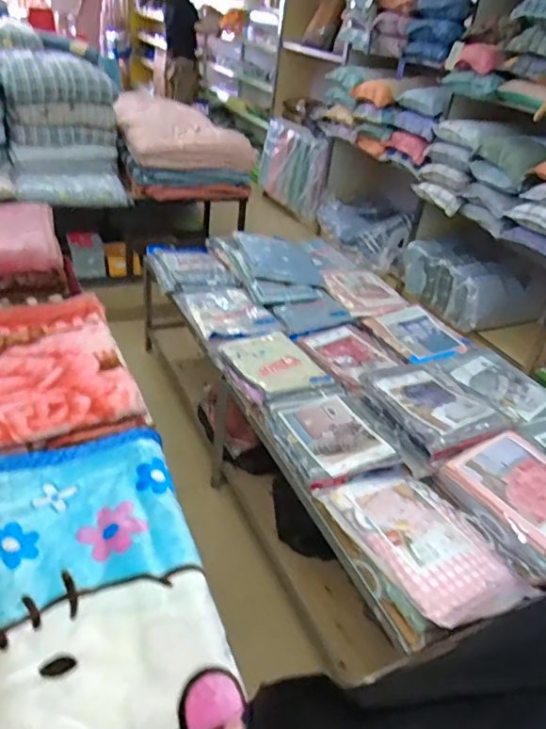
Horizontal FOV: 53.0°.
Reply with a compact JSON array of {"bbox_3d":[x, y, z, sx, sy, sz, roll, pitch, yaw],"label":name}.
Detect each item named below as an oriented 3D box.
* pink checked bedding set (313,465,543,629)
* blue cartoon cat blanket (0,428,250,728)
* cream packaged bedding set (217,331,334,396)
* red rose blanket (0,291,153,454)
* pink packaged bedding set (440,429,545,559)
[{"bbox_3d":[0.345,0.386,1.225,0.289,0.067,0.400,-17,39,-32],"label":"pink checked bedding set"},{"bbox_3d":[-0.344,0.394,1.013,0.415,0.094,0.644,-8,35,-22],"label":"blue cartoon cat blanket"},{"bbox_3d":[0.014,-0.010,1.687,0.248,0.042,0.281,-16,39,-31],"label":"cream packaged bedding set"},{"bbox_3d":[-0.631,-0.009,1.460,0.424,0.078,0.626,-11,37,-26],"label":"red rose blanket"},{"bbox_3d":[0.621,0.297,1.299,0.262,0.066,0.316,-14,38,-29],"label":"pink packaged bedding set"}]

